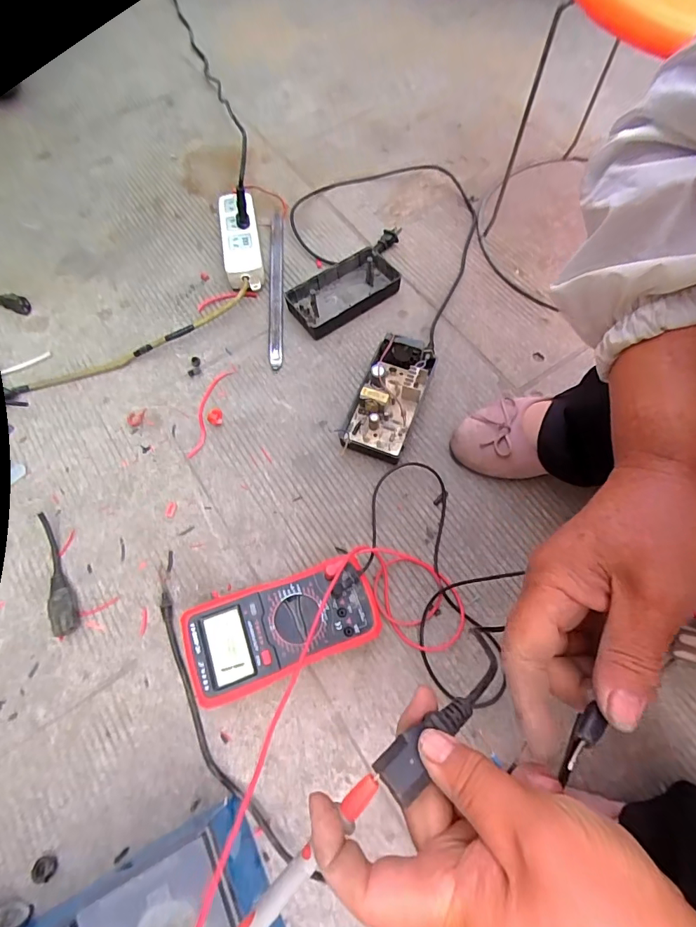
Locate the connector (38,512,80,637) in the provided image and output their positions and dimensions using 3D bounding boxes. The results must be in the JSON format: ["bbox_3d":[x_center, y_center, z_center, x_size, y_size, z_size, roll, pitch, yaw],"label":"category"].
[{"bbox_3d":[-0.326,0.123,0.495,0.023,0.020,0.140,-26,70,-8],"label":"connector"}]

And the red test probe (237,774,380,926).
[{"bbox_3d":[-0.031,0.201,0.211,0.010,0.011,0.131,40,86,15],"label":"red test probe"}]

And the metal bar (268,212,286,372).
[{"bbox_3d":[-0.105,-0.273,0.650,0.021,0.010,0.290,-3,69,0],"label":"metal bar"}]

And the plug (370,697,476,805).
[{"bbox_3d":[0.040,0.138,0.222,0.056,0.012,0.021,-27,69,-30],"label":"plug"}]

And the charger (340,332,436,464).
[{"bbox_3d":[0.050,-0.082,0.552,0.075,0.054,0.149,20,70,9],"label":"charger"}]

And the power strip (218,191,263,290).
[{"bbox_3d":[-0.159,-0.334,0.669,0.057,0.038,0.171,-11,69,-3],"label":"power strip"}]

